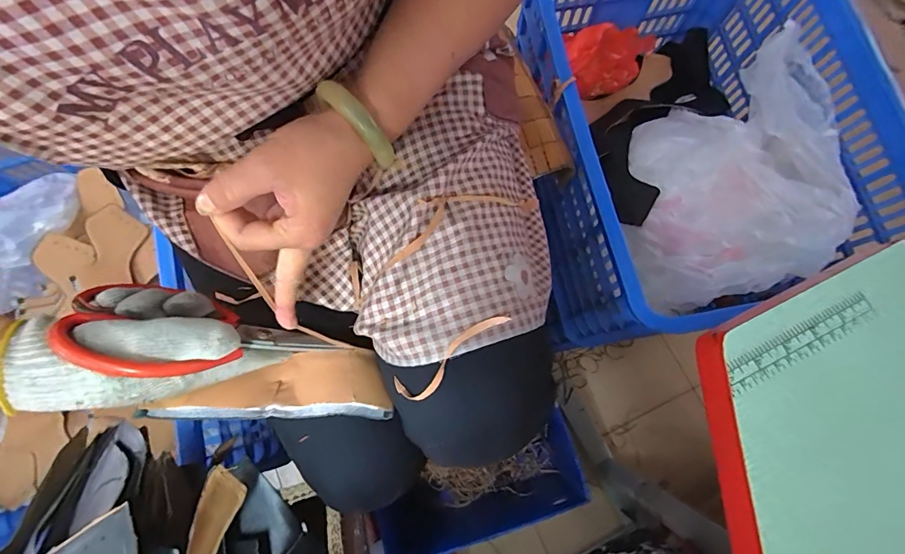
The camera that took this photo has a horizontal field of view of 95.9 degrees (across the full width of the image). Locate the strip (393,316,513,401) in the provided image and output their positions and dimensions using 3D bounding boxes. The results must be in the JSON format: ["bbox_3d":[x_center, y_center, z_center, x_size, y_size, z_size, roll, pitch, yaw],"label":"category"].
[{"bbox_3d":[-0.003,0.054,0.289,0.095,0.019,0.025,-43,79,6],"label":"strip"}]

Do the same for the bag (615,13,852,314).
[{"bbox_3d":[0.405,-0.157,0.614,0.290,0.151,0.367,-11,77,-2],"label":"bag"}]

